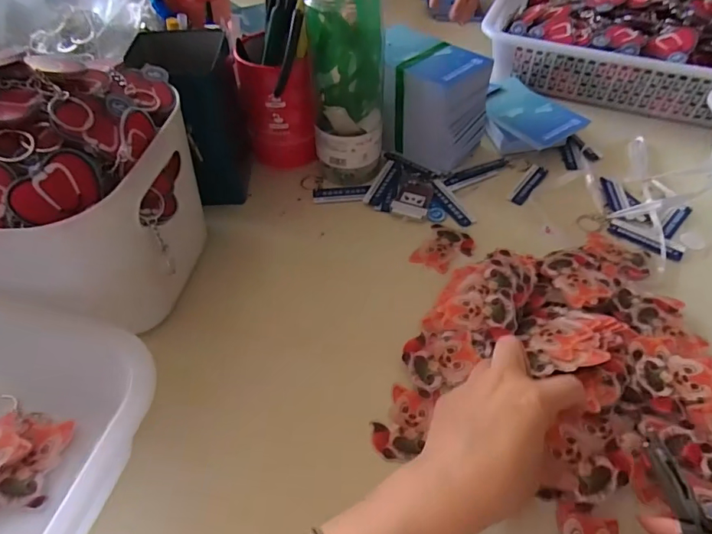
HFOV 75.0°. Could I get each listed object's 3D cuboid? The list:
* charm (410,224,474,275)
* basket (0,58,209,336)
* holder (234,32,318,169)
[{"bbox_3d":[0.089,-0.018,0.461,0.048,0.005,0.058,26,55,21],"label":"charm"},{"bbox_3d":[-0.257,-0.065,0.373,0.243,0.187,0.181,10,51,9],"label":"basket"},{"bbox_3d":[-0.089,-0.184,0.520,0.069,0.116,0.087,-15,52,-12],"label":"holder"}]

